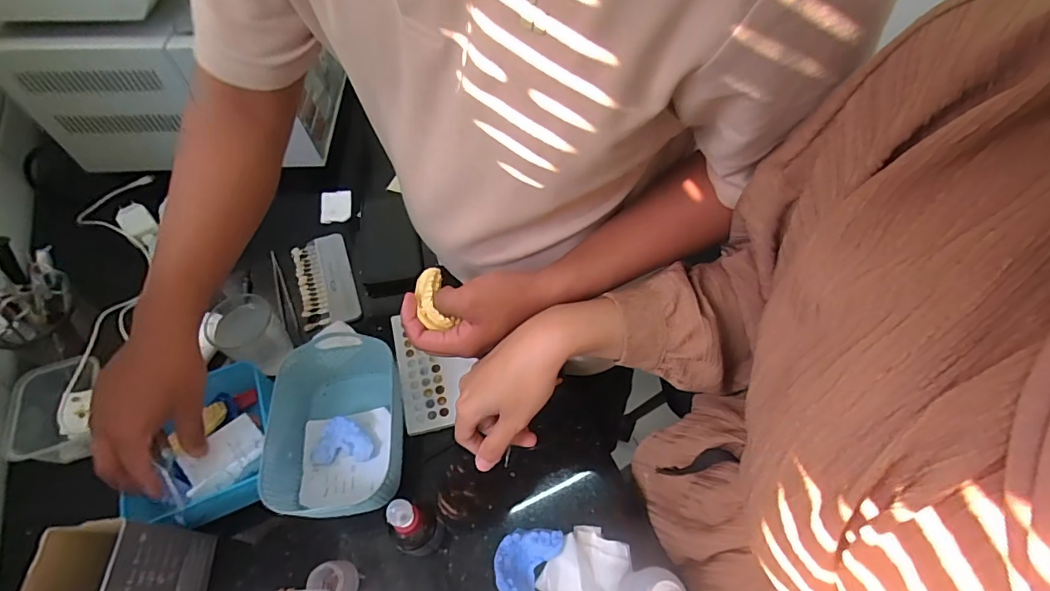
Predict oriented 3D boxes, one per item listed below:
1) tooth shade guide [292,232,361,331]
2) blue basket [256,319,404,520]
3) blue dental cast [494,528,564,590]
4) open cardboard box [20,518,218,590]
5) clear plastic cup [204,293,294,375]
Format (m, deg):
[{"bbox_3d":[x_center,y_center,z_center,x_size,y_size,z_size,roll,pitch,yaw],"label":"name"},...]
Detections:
[{"bbox_3d":[-0.267,-0.021,0.637,0.068,0.012,0.151,-19,59,-11],"label":"tooth shade guide"},{"bbox_3d":[-0.194,0.130,0.489,0.129,0.069,0.170,-9,58,-6],"label":"blue basket"},{"bbox_3d":[-0.001,0.253,0.447,0.052,0.025,0.073,21,60,13],"label":"blue dental cast"},{"bbox_3d":[-0.319,0.223,0.391,0.063,0.124,0.060,-3,57,-1],"label":"open cardboard box"},{"bbox_3d":[-0.300,0.045,0.526,0.057,0.089,0.062,0,57,0],"label":"clear plastic cup"}]

